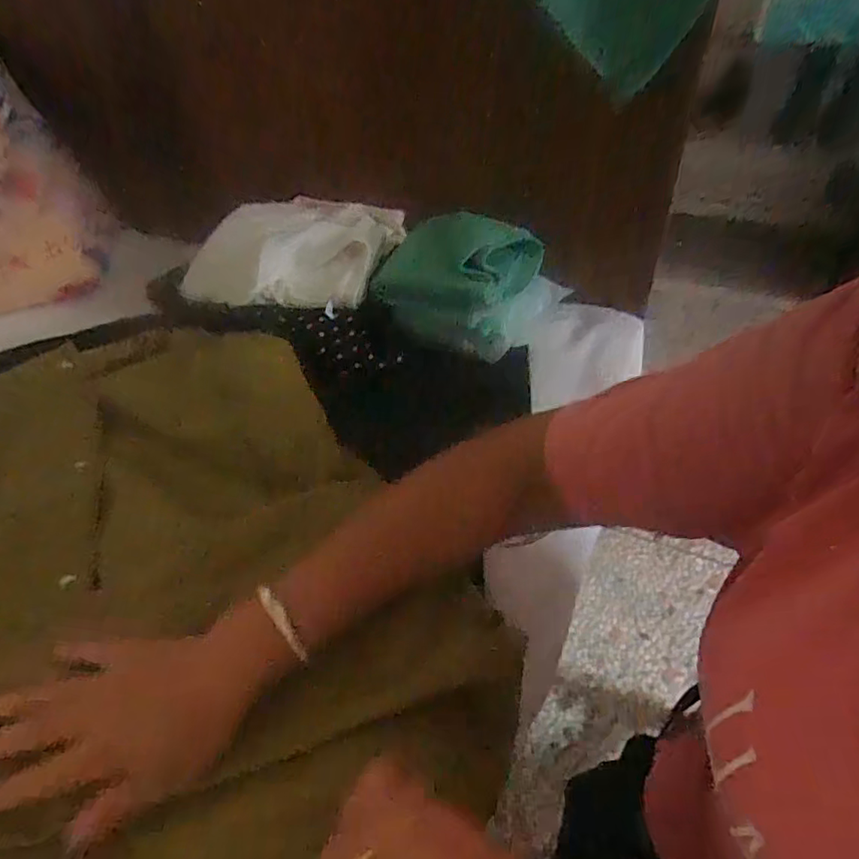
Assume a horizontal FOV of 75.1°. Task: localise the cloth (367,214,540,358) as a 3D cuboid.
[{"bbox_3d":[0.024,-0.150,0.585,0.179,0.115,0.087,-1,45,5],"label":"cloth"}]

